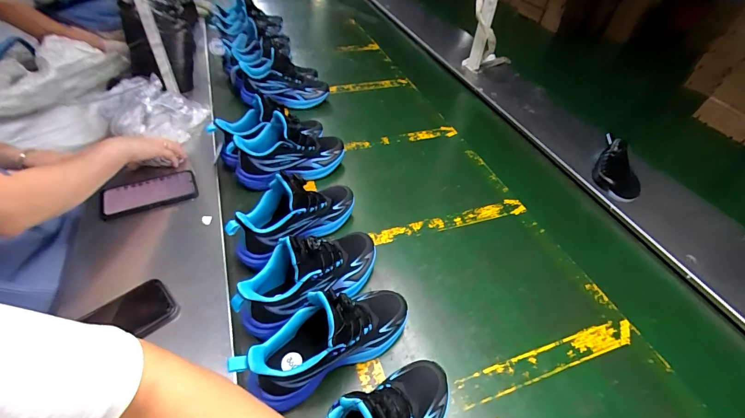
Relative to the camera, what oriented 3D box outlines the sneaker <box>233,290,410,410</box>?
[{"bbox_3d":[-0.053,0.166,0.462,0.234,0.136,0.083,-22,52,-24],"label":"sneaker"}]

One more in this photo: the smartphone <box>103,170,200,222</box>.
[{"bbox_3d":[-0.433,-0.029,0.677,0.163,0.017,0.081,-16,49,-19],"label":"smartphone"}]

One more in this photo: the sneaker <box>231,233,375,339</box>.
[{"bbox_3d":[-0.090,0.095,0.530,0.236,0.136,0.081,-30,55,-29],"label":"sneaker"}]

